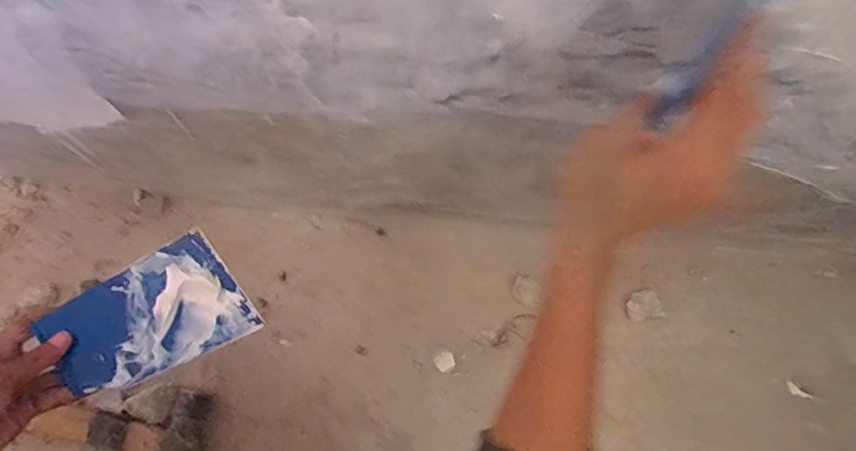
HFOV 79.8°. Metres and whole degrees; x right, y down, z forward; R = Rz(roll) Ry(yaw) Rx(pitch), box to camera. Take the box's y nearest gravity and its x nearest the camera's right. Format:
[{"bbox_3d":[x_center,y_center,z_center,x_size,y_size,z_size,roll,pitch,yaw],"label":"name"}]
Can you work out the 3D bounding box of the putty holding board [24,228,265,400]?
[{"bbox_3d":[-0.232,0.081,0.433,0.140,0.008,0.102,-35,86,-22],"label":"putty holding board"}]

